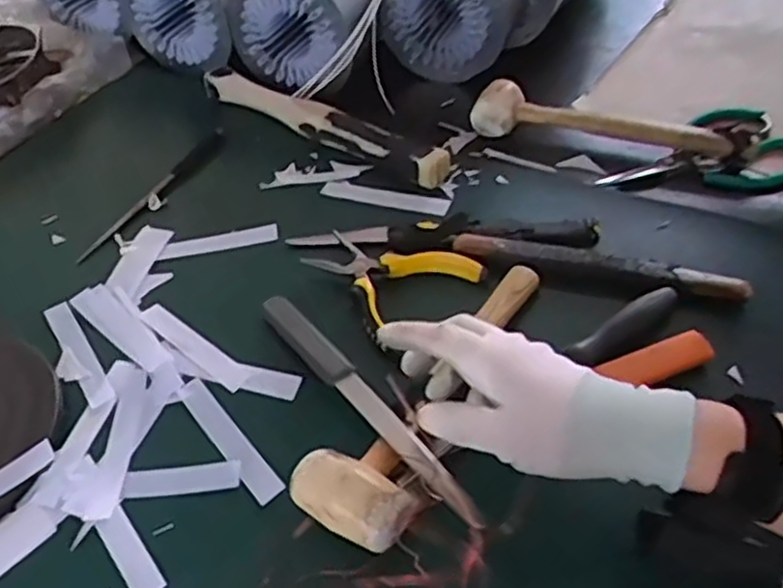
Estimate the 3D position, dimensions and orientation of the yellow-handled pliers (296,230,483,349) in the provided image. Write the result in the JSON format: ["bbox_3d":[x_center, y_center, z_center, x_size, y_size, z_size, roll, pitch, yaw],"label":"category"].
[{"bbox_3d":[-0.007,-0.025,0.633,0.110,0.014,0.127,-35,53,-26],"label":"yellow-handled pliers"}]

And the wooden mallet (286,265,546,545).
[{"bbox_3d":[0.044,0.068,0.543,0.082,0.048,0.268,28,56,26],"label":"wooden mallet"}]

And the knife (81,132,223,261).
[{"bbox_3d":[-0.239,-0.106,0.762,0.018,0.008,0.220,19,50,21],"label":"knife"}]

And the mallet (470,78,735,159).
[{"bbox_3d":[0.206,-0.164,0.758,0.256,0.044,0.068,18,52,20],"label":"mallet"}]

